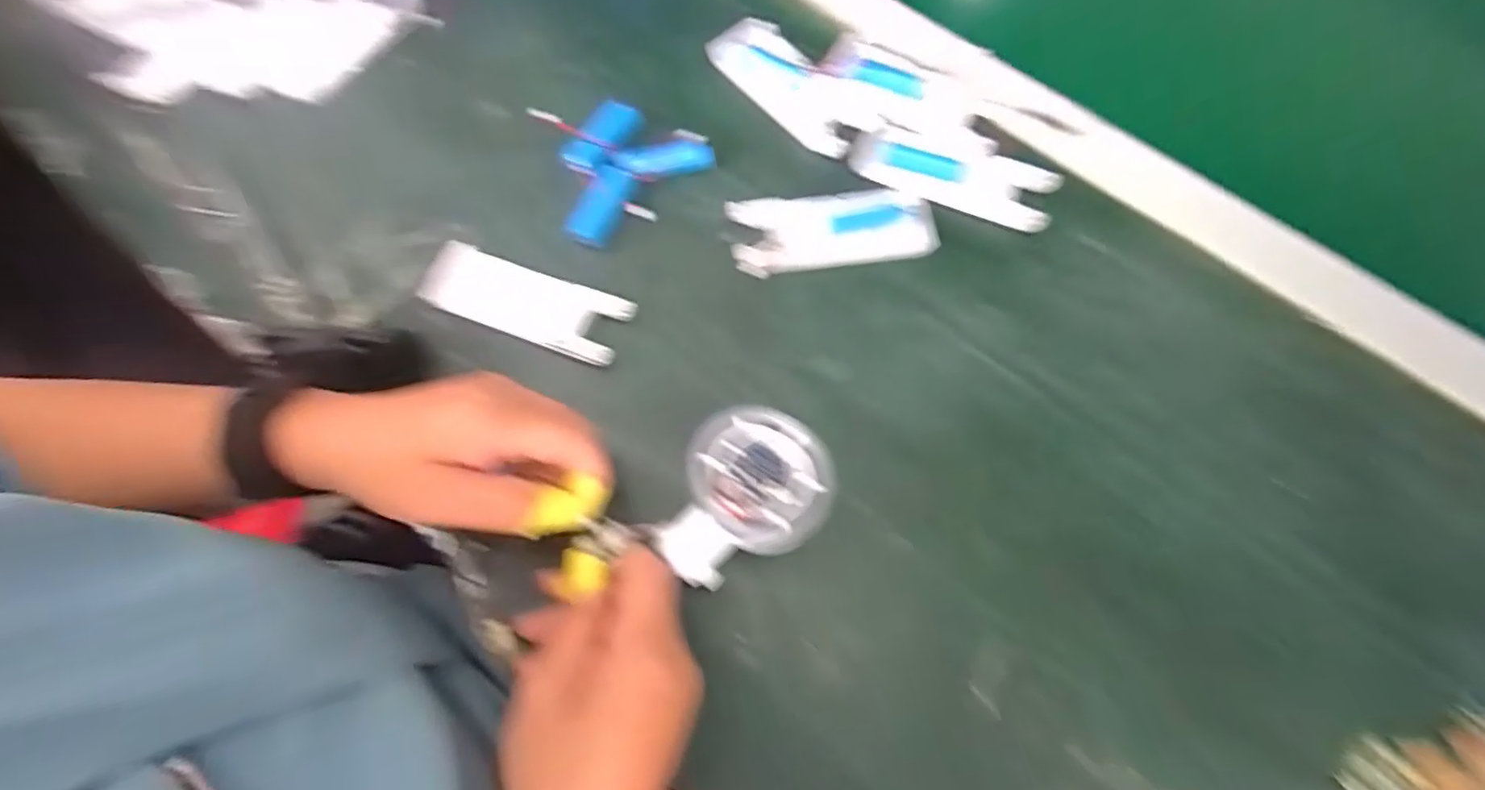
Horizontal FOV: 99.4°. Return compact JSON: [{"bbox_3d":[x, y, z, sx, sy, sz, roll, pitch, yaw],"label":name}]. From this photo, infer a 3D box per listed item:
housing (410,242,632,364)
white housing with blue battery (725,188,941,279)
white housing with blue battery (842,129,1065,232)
[{"bbox_3d":[-0.121,-0.052,0.351,0.115,0.011,0.040,19,73,6],"label":"housing"},{"bbox_3d":[0.052,-0.098,0.367,0.115,0.011,0.047,-8,72,-3],"label":"white housing with blue battery"},{"bbox_3d":[0.127,-0.137,0.379,0.121,0.013,0.042,20,73,7],"label":"white housing with blue battery"}]

